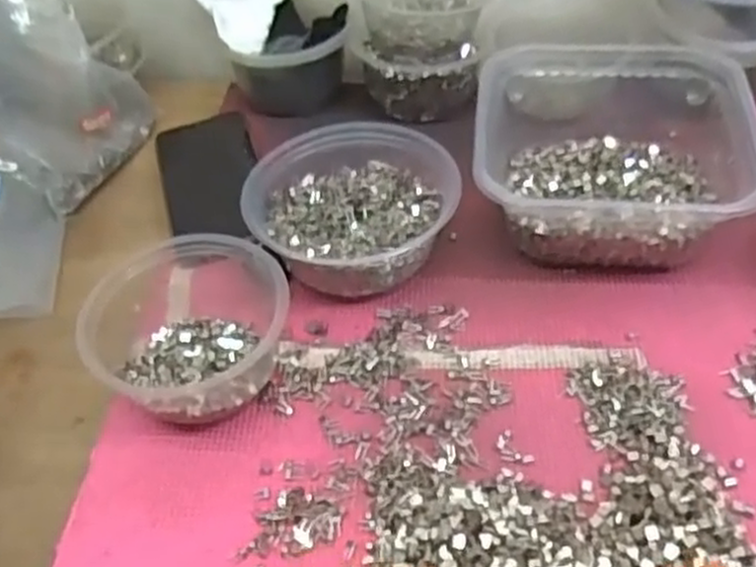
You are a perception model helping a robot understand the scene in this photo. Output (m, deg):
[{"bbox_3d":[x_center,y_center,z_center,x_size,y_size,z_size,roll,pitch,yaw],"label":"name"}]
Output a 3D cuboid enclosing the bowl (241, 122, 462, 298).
[{"bbox_3d":[-0.019,-0.051,0.519,0.114,0.068,0.124,-3,46,3],"label":"bowl"}]

